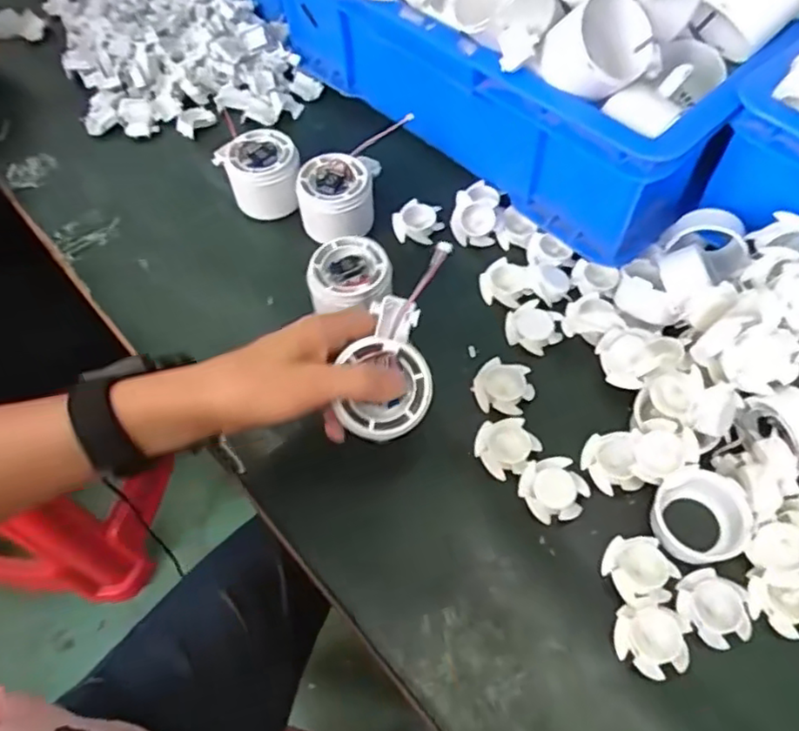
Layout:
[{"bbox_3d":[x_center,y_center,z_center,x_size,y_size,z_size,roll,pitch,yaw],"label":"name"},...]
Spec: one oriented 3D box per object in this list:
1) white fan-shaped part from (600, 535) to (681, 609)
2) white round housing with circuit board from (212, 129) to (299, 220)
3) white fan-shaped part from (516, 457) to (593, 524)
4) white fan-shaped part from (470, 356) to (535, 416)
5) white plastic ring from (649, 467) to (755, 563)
[{"bbox_3d":[0.143,0.122,0.380,0.040,0.011,0.038,-8,59,-1],"label":"white fan-shaped part"},{"bbox_3d":[-0.117,-0.162,0.541,0.062,0.061,0.061,-1,60,2],"label":"white round housing with circuit board"},{"bbox_3d":[0.098,0.080,0.408,0.040,0.014,0.039,-11,60,-3],"label":"white fan-shaped part"},{"bbox_3d":[0.073,0.016,0.448,0.042,0.010,0.036,15,62,12],"label":"white fan-shaped part"},{"bbox_3d":[0.183,0.092,0.387,0.054,0.024,0.052,-1,60,2],"label":"white plastic ring"}]

